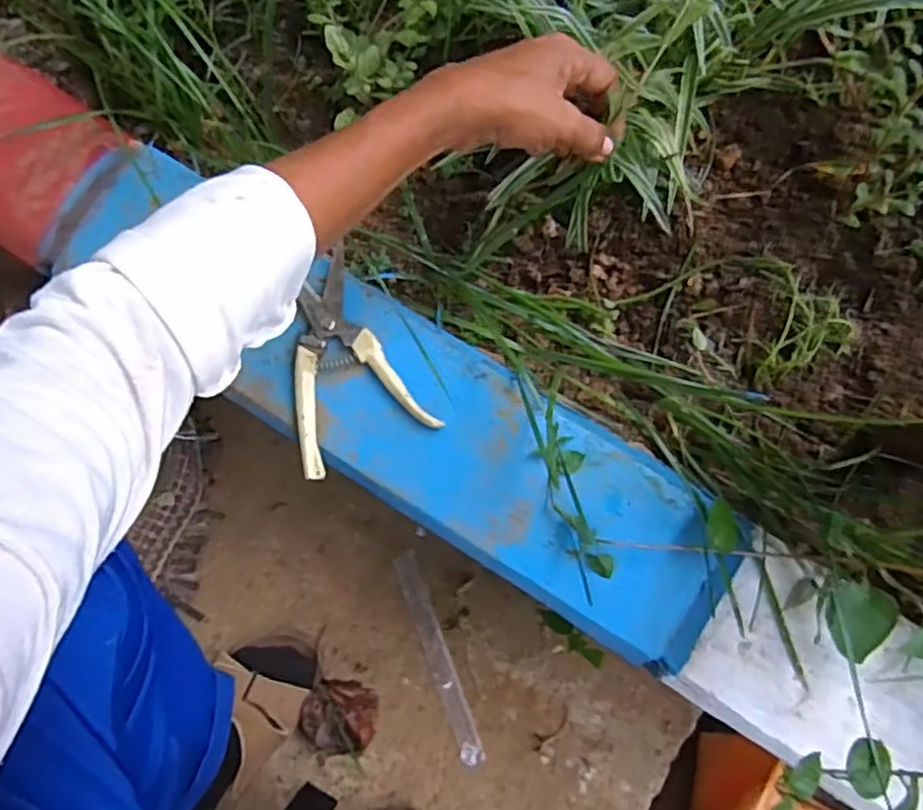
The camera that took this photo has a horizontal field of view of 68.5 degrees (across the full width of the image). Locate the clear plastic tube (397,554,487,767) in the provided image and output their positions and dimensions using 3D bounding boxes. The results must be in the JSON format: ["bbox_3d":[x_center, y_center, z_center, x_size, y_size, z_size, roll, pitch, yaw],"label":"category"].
[{"bbox_3d":[-0.023,0.263,0.703,0.023,0.019,0.220,-19,79,-3],"label":"clear plastic tube"}]

